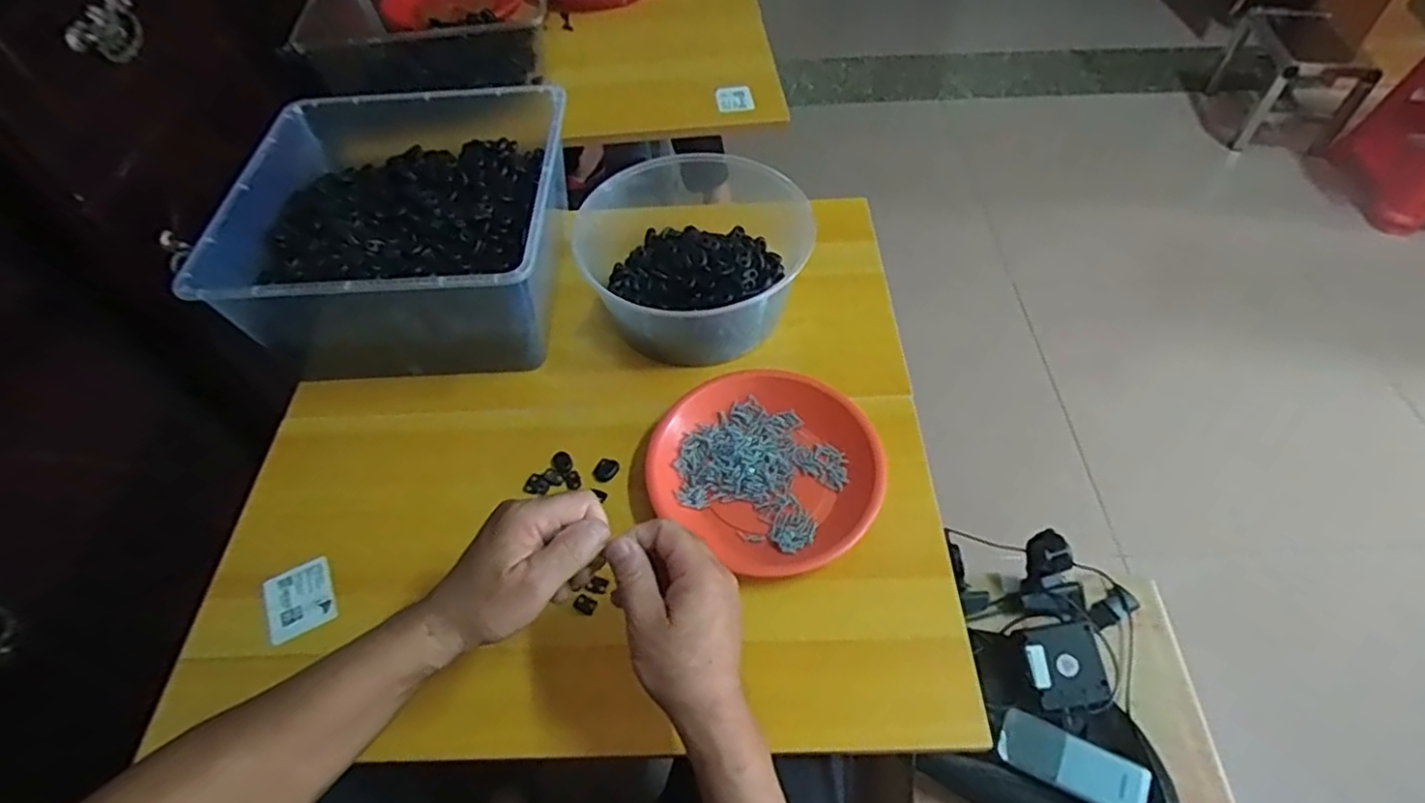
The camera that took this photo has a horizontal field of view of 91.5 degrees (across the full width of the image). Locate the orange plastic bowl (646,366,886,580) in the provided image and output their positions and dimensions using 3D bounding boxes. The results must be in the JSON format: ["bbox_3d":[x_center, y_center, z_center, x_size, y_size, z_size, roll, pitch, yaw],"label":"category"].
[{"bbox_3d":[0.049,0.052,0.592,0.188,0.028,0.179,-1,53,2],"label":"orange plastic bowl"}]

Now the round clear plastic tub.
[{"bbox_3d":[-0.013,-0.150,0.702,0.203,0.091,0.222,-1,53,2],"label":"round clear plastic tub"}]

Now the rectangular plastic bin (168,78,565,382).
[{"bbox_3d":[-0.289,-0.175,0.685,0.284,0.136,0.331,-5,53,-1],"label":"rectangular plastic bin"}]

